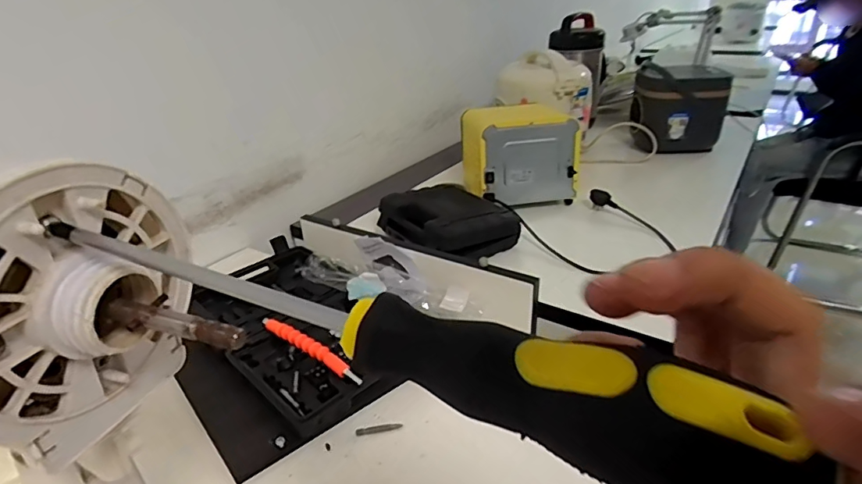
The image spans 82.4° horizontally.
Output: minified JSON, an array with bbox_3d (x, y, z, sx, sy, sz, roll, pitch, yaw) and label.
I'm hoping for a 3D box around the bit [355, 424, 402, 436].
[{"bbox_3d":[-0.054,0.192,0.511,0.048,0.004,0.009,-7,29,-10],"label":"bit"}]

